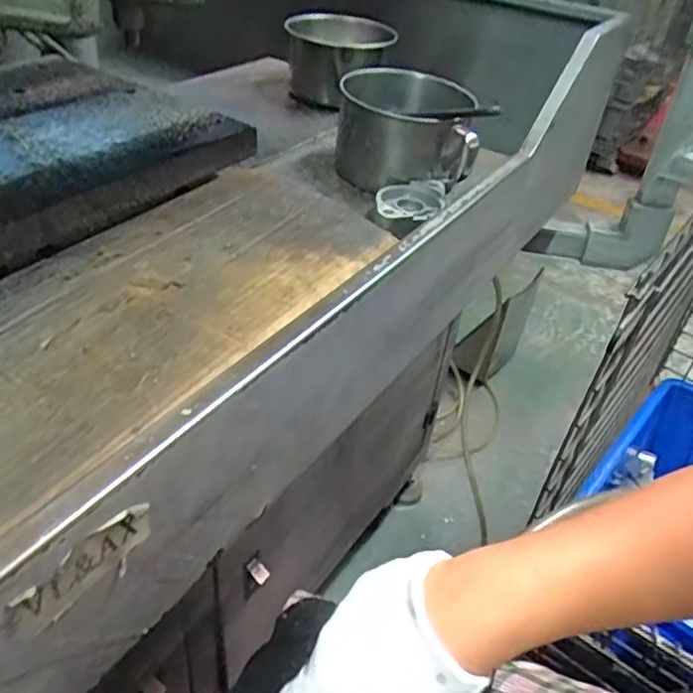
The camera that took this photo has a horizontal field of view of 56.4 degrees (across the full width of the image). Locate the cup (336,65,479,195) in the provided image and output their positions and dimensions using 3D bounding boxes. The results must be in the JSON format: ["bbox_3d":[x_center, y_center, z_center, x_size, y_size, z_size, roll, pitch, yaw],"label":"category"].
[{"bbox_3d":[0.059,-0.227,0.650,0.128,0.083,0.139,7,42,-1],"label":"cup"}]

